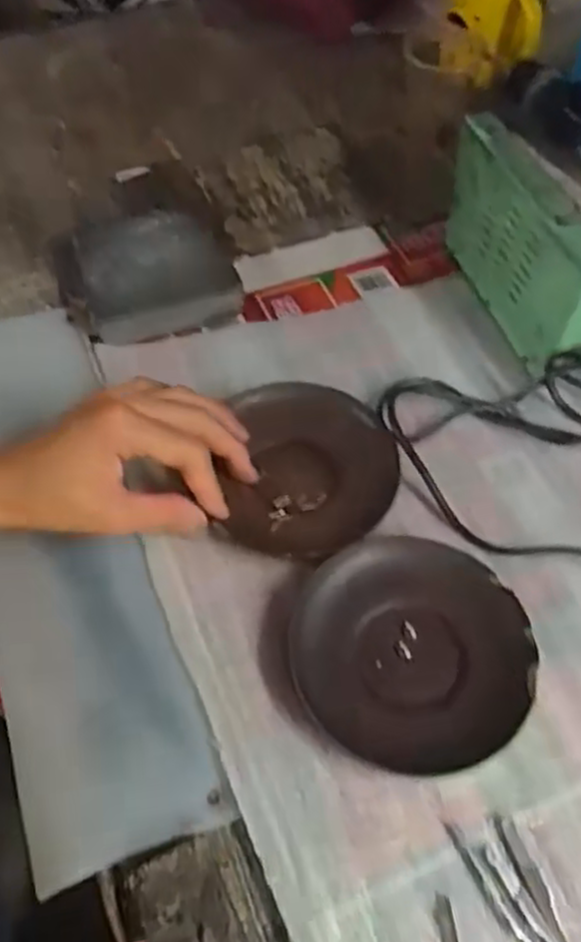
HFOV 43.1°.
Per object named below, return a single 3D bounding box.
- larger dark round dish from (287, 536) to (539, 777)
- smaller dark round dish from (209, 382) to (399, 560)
[{"bbox_3d":[0.058,0.087,0.359,0.114,0.020,0.108,0,55,0],"label":"larger dark round dish"},{"bbox_3d":[0.013,-0.001,0.423,0.103,0.018,0.108,4,55,3],"label":"smaller dark round dish"}]

